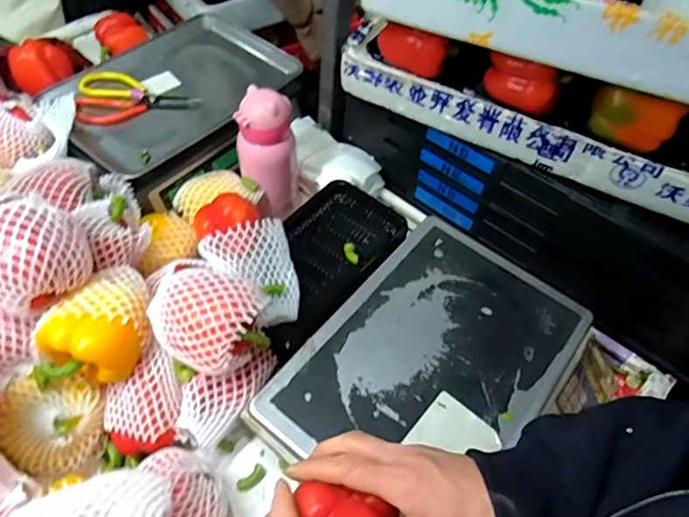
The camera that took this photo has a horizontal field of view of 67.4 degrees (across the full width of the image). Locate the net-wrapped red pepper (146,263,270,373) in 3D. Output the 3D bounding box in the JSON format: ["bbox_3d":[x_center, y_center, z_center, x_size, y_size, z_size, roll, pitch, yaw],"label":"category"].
[{"bbox_3d":[-0.141,0.064,0.527,0.112,0.075,0.089,16,54,9],"label":"net-wrapped red pepper"}]

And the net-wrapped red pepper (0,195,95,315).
[{"bbox_3d":[-0.301,-0.001,0.499,0.101,0.088,0.092,-31,61,-23],"label":"net-wrapped red pepper"}]

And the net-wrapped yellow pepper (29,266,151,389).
[{"bbox_3d":[-0.245,0.073,0.519,0.080,0.074,0.137,31,58,19],"label":"net-wrapped yellow pepper"}]

